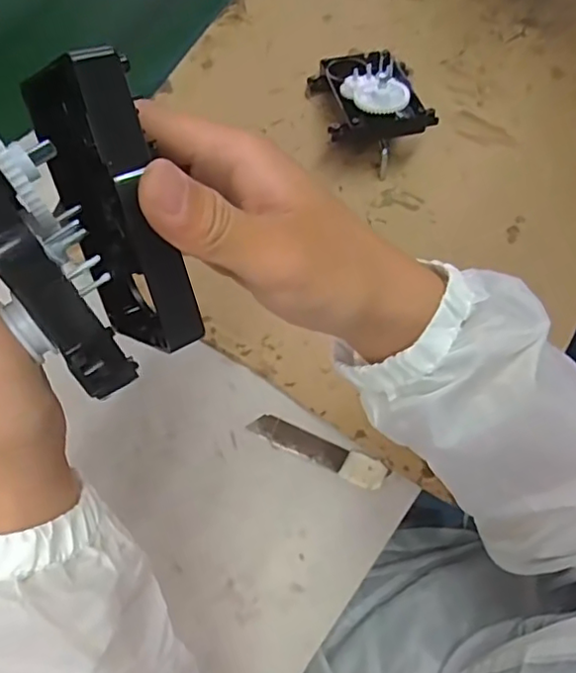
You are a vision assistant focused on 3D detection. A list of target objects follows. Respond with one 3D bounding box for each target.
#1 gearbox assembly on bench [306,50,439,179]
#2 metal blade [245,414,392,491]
[{"bbox_3d":[0.065,-0.193,0.491,0.080,0.053,0.115,-11,72,-6],"label":"gearbox assembly on bench"},{"bbox_3d":[0.021,0.080,0.427,0.099,0.004,0.021,22,72,5],"label":"metal blade"}]

